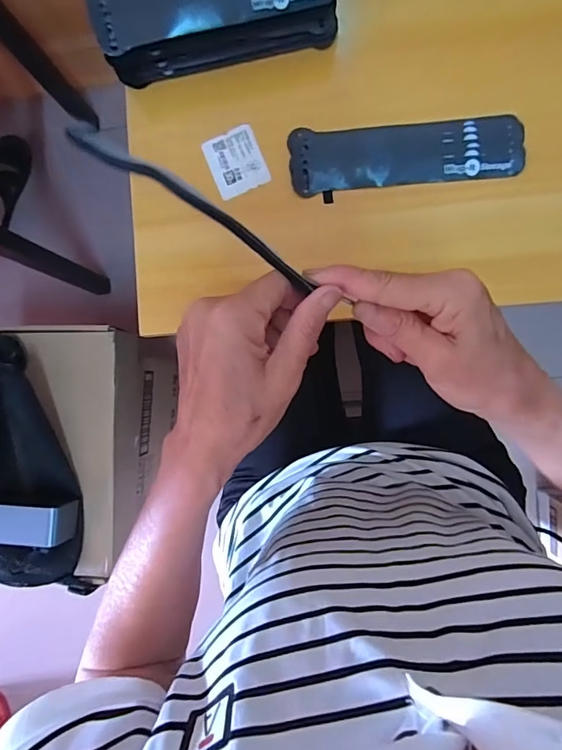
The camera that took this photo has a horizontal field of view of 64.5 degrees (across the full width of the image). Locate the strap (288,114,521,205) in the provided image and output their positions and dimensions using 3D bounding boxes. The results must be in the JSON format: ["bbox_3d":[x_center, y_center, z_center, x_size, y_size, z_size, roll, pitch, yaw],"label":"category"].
[{"bbox_3d":[0.110,-0.197,0.398,0.199,0.009,0.059,-2,90,5],"label":"strap"}]

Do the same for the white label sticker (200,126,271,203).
[{"bbox_3d":[-0.042,-0.199,0.414,0.049,0.004,0.058,-23,88,5],"label":"white label sticker"}]

